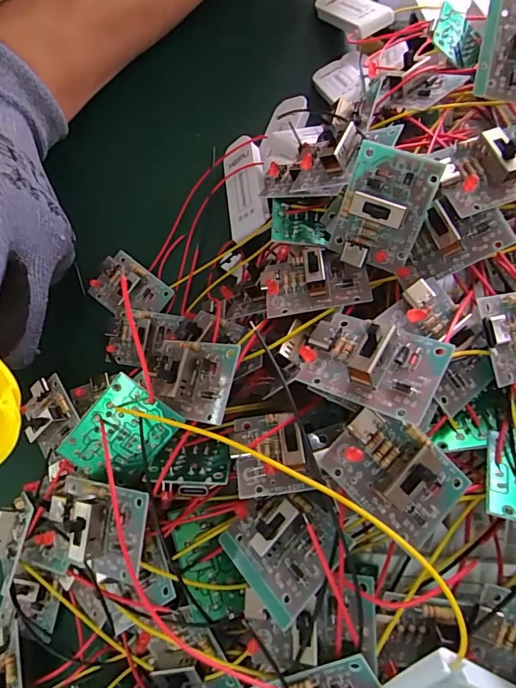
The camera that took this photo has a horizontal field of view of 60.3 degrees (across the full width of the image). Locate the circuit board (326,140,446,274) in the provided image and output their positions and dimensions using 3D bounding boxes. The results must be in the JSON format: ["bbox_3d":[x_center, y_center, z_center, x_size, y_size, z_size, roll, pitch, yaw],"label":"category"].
[{"bbox_3d":[0.037,-0.041,0.136,0.026,0.036,0.010,26,29,19],"label":"circuit board"}]

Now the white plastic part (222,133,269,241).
[{"bbox_3d":[-0.007,-0.078,0.218,0.022,0.004,0.058,-23,63,33],"label":"white plastic part"}]

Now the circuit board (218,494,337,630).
[{"bbox_3d":[0.006,0.057,0.129,0.034,0.004,0.029,28,81,47],"label":"circuit board"}]

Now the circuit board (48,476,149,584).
[{"bbox_3d":[-0.050,0.056,0.136,0.033,0.014,0.026,8,73,1],"label":"circuit board"}]

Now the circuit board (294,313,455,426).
[{"bbox_3d":[0.029,0.003,0.117,0.036,0.010,0.025,21,66,34],"label":"circuit board"}]

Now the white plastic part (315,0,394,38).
[{"bbox_3d":[0.050,-0.186,0.248,0.021,0.009,0.054,-27,55,-9],"label":"white plastic part"}]

